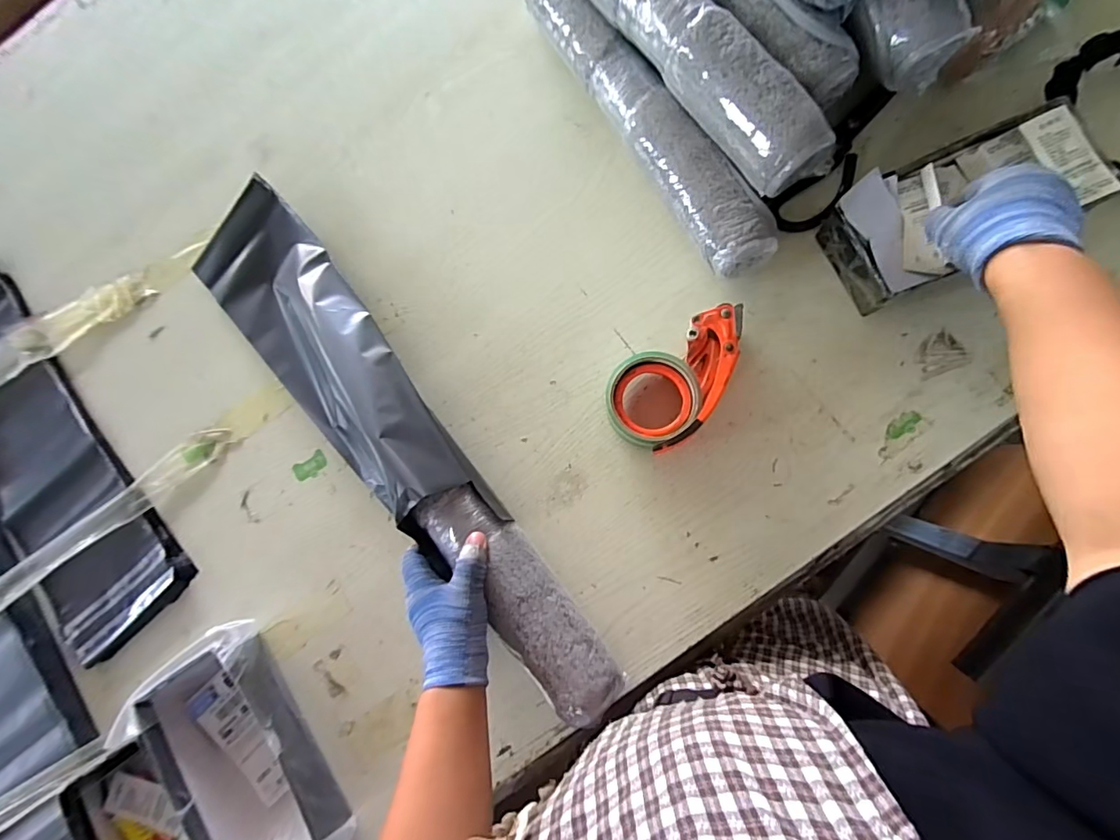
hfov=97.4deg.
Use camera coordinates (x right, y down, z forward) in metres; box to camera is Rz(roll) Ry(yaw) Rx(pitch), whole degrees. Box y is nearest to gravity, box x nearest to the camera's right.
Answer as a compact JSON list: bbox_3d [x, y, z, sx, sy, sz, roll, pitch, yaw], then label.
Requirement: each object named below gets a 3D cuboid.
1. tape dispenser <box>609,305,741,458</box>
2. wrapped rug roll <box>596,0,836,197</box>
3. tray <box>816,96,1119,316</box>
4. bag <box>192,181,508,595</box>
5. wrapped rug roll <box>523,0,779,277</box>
[{"bbox_3d":[0.119,-0.033,0.482,0.153,0.062,0.090,-32,79,3],"label":"tape dispenser"},{"bbox_3d":[0.095,-0.368,0.442,0.056,0.065,0.392,-39,79,2],"label":"wrapped rug roll"},{"bbox_3d":[0.362,-0.199,0.450,0.214,0.049,0.107,-29,83,10],"label":"tray"},{"bbox_3d":[-0.238,-0.060,0.519,0.131,0.069,0.469,-41,74,-2],"label":"bag"},{"bbox_3d":[0.083,-0.326,0.519,0.065,0.078,0.412,-31,79,4],"label":"wrapped rug roll"}]

